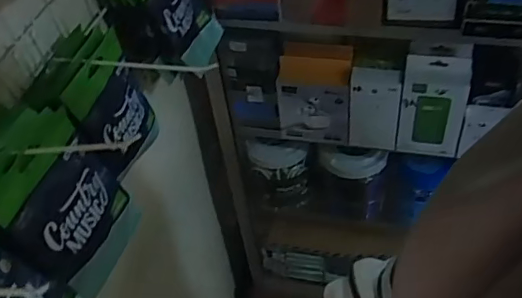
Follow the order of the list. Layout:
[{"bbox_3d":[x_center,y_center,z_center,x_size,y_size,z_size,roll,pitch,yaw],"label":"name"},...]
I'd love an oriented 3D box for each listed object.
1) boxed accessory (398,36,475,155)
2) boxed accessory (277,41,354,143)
[{"bbox_3d":[0.252,-0.074,0.819,0.087,0.156,0.073,5,49,12],"label":"boxed accessory"},{"bbox_3d":[0.085,-0.087,0.865,0.108,0.145,0.064,5,48,11],"label":"boxed accessory"}]

